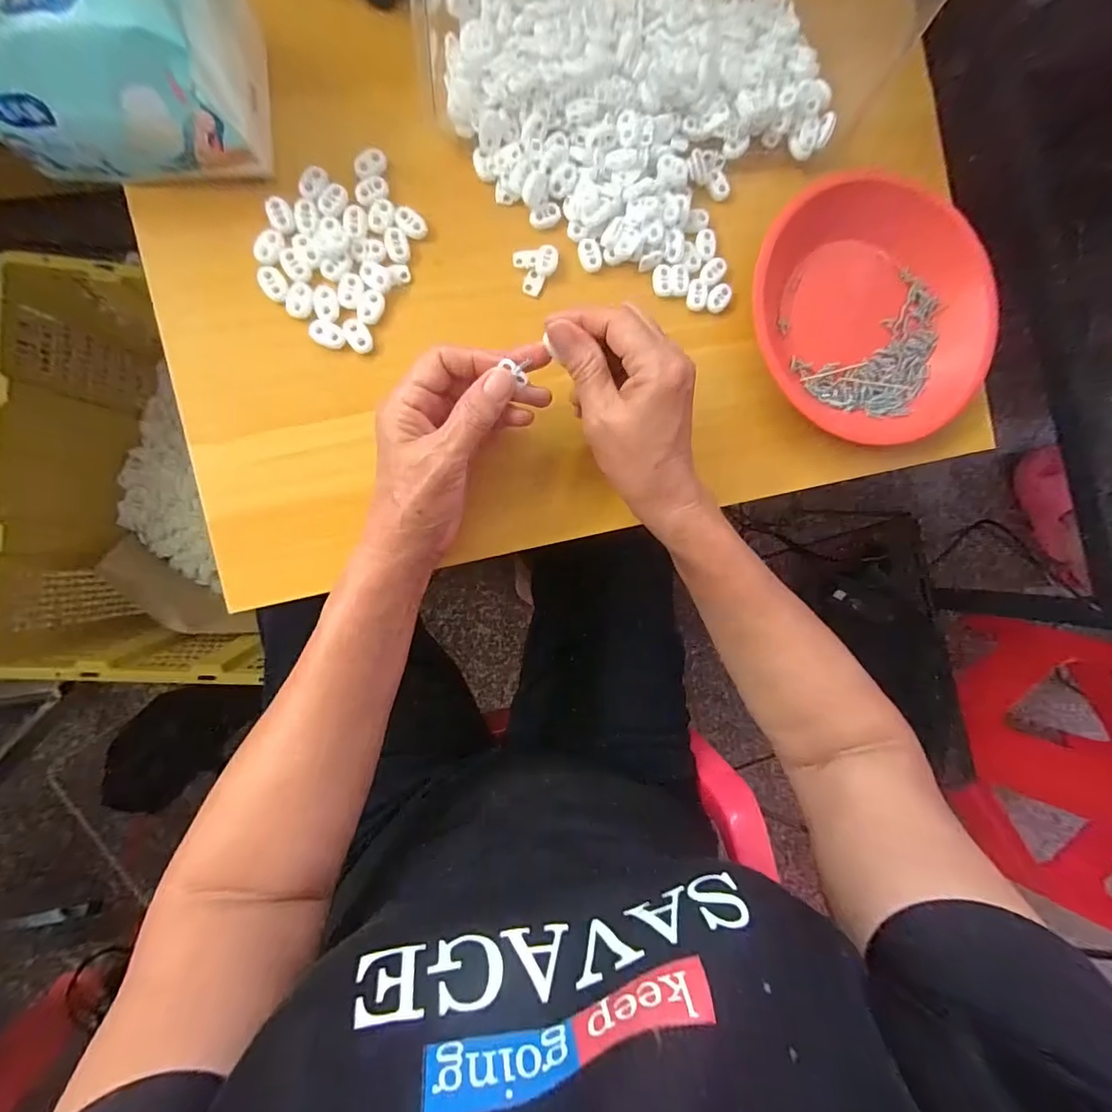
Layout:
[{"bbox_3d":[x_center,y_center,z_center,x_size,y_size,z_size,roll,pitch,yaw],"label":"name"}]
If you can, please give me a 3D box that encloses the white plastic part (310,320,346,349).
[{"bbox_3d":[-0.150,-0.145,0.325,0.022,0.004,0.016,20,87,-9],"label":"white plastic part"}]

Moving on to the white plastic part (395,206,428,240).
[{"bbox_3d":[-0.098,-0.225,0.335,0.022,0.004,0.016,31,85,-8],"label":"white plastic part"}]

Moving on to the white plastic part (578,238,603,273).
[{"bbox_3d":[0.025,-0.215,0.354,0.016,0.004,0.022,-17,93,-9],"label":"white plastic part"}]

